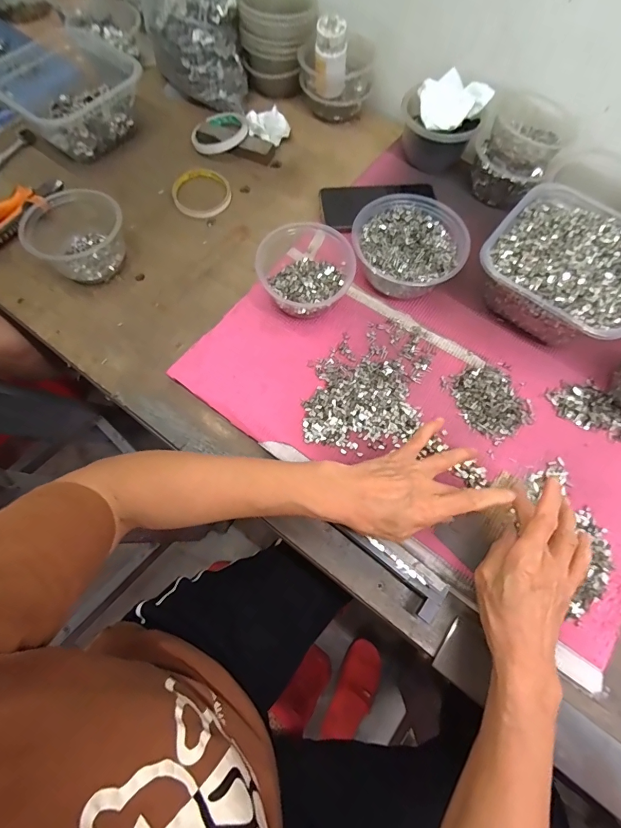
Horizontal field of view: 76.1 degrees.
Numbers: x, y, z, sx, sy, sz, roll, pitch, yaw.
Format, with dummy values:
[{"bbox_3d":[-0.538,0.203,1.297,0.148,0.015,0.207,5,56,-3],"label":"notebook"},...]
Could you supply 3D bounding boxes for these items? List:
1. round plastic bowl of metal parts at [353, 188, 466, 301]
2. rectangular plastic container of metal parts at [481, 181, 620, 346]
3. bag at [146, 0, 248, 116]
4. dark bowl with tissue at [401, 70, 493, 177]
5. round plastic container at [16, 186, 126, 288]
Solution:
[{"bbox_3d":[0.120,-0.204,0.495,0.129,0.057,0.130,0,69,-1],"label":"round plastic bowl of metal parts"},{"bbox_3d":[0.298,-0.169,0.469,0.170,0.077,0.172,37,73,12],"label":"rectangular plastic container of metal parts"},{"bbox_3d":[-0.172,-0.580,0.562,0.133,0.196,0.149,-12,70,-5],"label":"bag"},{"bbox_3d":[0.179,-0.399,0.553,0.105,0.089,0.088,6,69,1],"label":"dark bowl with tissue"},{"bbox_3d":[-0.292,-0.226,0.506,0.111,0.064,0.111,0,69,-1],"label":"round plastic container"}]

